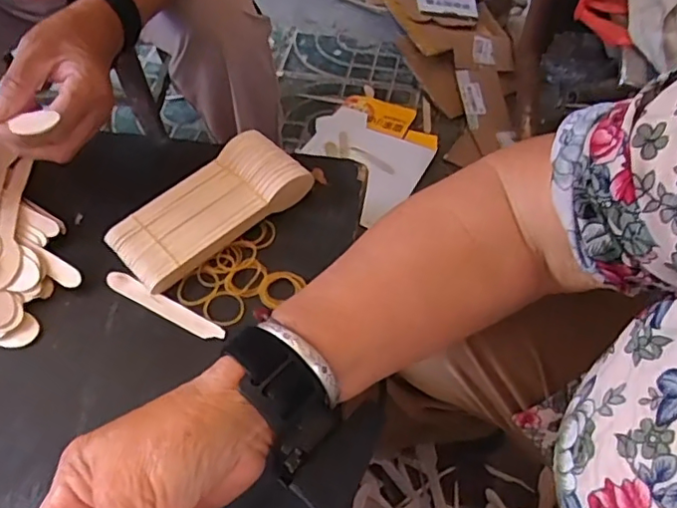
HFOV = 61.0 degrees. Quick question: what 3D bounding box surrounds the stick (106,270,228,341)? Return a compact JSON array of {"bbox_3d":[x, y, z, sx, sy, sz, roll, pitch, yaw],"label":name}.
[{"bbox_3d":[-0.133,0.038,0.434,0.112,0.004,0.015,23,63,20],"label":"stick"}]

